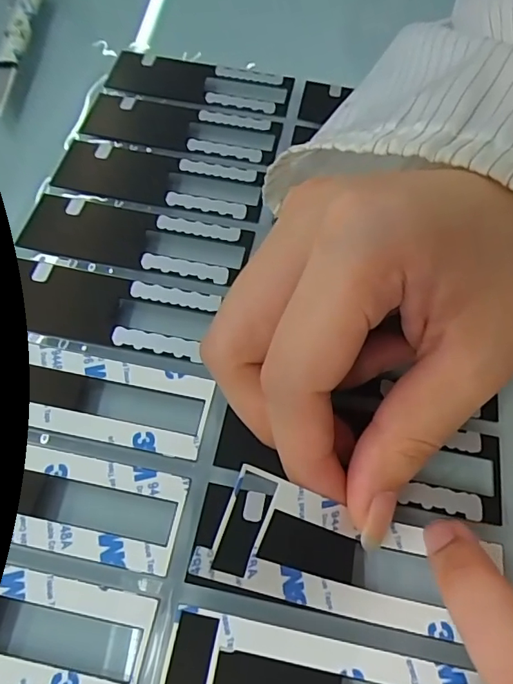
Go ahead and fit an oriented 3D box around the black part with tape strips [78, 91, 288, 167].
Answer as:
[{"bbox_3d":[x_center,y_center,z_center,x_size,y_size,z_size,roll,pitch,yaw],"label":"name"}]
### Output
[{"bbox_3d":[-0.033,-0.096,0.226,0.085,0.007,0.031,11,57,6],"label":"black part with tape strips"}]

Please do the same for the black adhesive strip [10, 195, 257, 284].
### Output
[{"bbox_3d":[-0.046,-0.040,0.193,0.084,0.005,0.028,9,57,4],"label":"black adhesive strip"}]

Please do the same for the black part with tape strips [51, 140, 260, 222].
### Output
[{"bbox_3d":[-0.042,-0.069,0.210,0.086,0.004,0.029,11,57,5],"label":"black part with tape strips"}]

